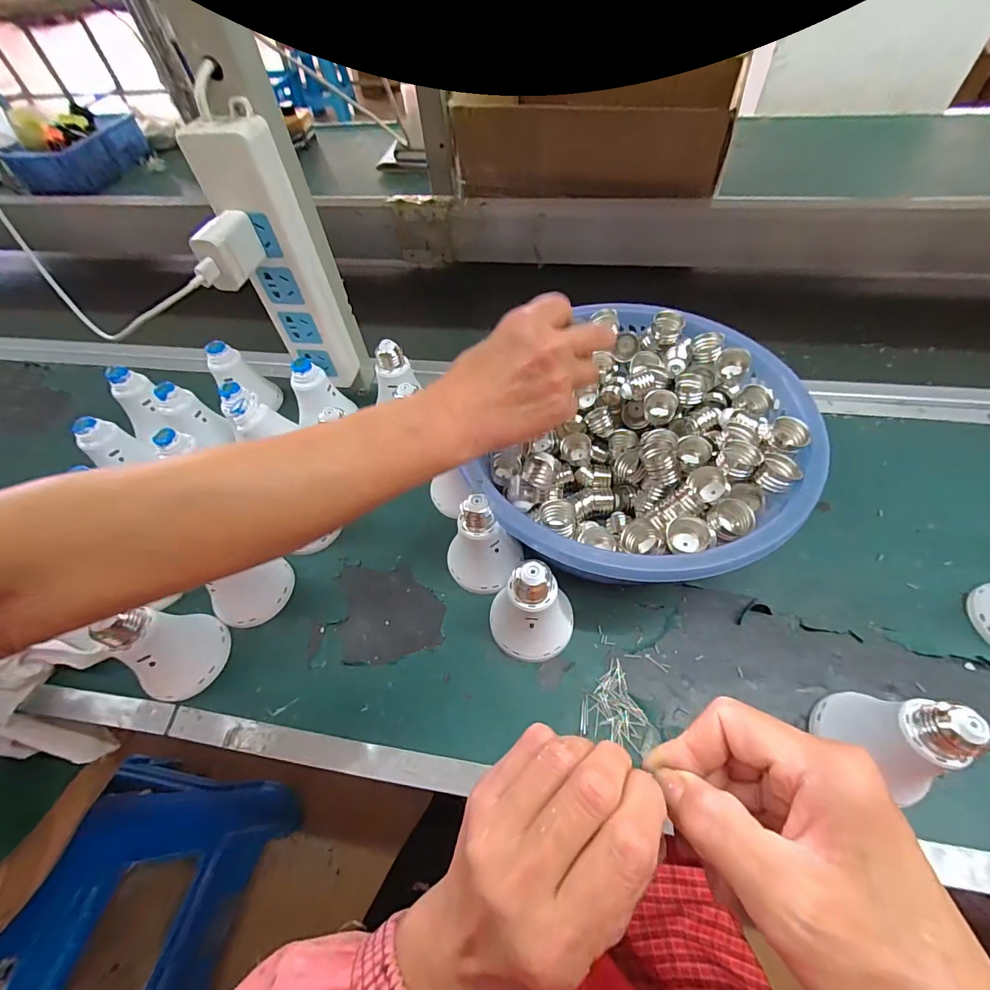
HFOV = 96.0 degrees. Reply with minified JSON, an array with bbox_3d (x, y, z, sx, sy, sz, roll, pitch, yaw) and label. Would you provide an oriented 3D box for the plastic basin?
[{"bbox_3d":[0.117,-0.036,0.380,0.247,0.098,0.237,-2,56,3],"label":"plastic basin"}]

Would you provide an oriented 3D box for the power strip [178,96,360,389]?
[{"bbox_3d":[-0.184,-0.196,0.397,0.049,0.216,0.047,13,57,12],"label":"power strip"}]

